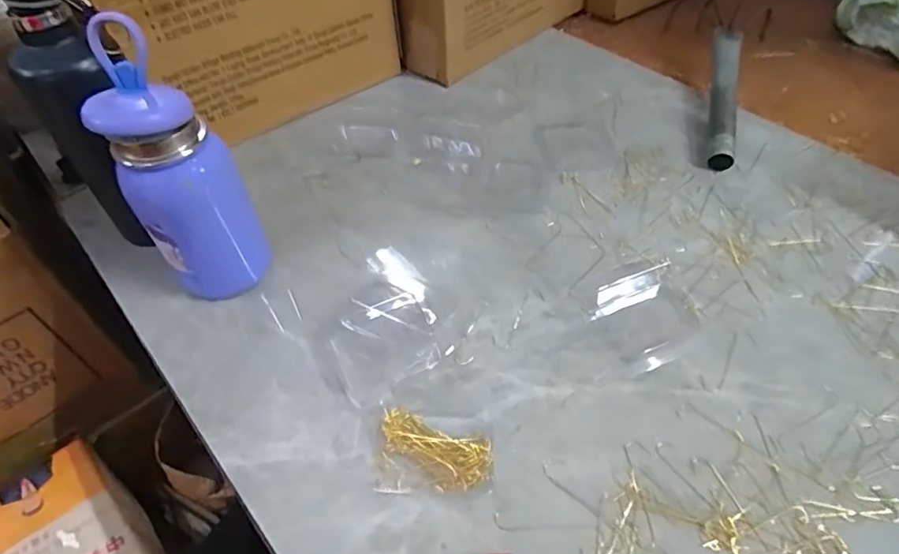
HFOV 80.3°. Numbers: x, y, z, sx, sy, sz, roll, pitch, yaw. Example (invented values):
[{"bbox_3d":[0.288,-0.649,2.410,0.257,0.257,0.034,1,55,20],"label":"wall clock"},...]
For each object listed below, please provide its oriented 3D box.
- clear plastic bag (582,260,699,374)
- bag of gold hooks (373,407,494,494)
[{"bbox_3d":[0.147,0.025,0.407,0.077,0.005,0.086,-20,52,-15],"label":"clear plastic bag"},{"bbox_3d":[-0.009,0.110,0.336,0.070,0.015,0.048,4,50,4],"label":"bag of gold hooks"}]

